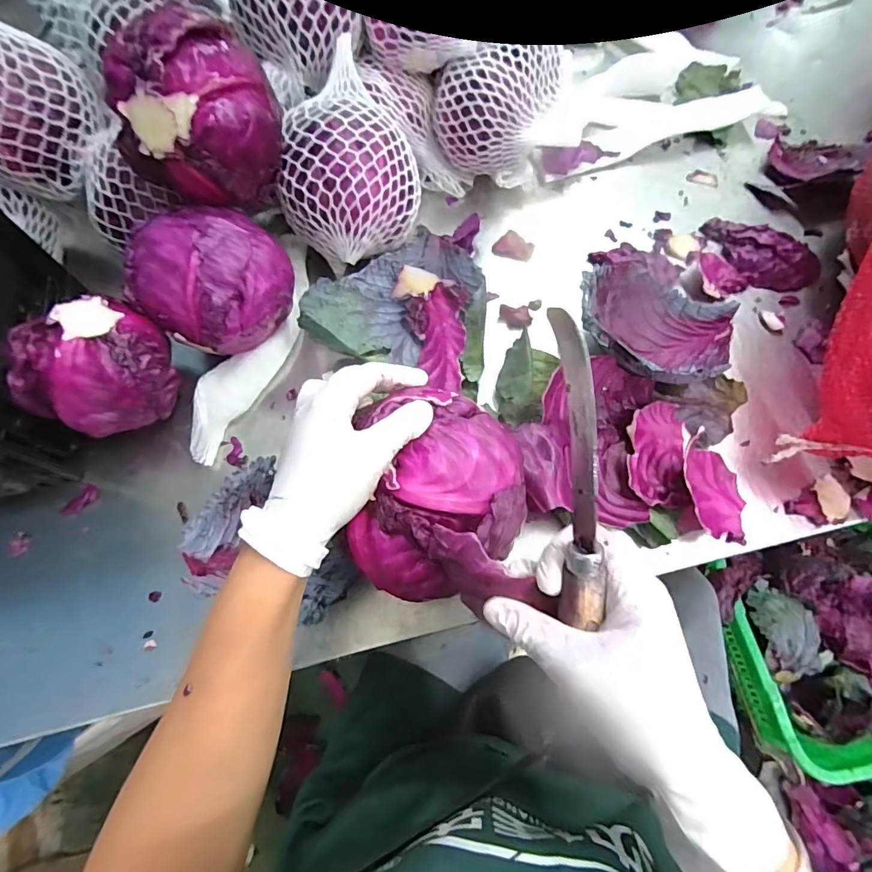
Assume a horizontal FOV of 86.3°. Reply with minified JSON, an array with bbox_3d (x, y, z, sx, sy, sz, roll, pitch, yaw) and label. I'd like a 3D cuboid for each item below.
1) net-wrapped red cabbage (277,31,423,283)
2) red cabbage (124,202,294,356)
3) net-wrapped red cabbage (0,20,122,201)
[{"bbox_3d":[-0.091,-0.260,0.452,0.135,0.104,0.158,-30,71,-9],"label":"net-wrapped red cabbage"},{"bbox_3d":[-0.191,-0.137,0.403,0.100,0.095,0.111,19,71,9],"label":"red cabbage"},{"bbox_3d":[-0.365,-0.292,0.396,0.101,0.138,0.121,42,76,15],"label":"net-wrapped red cabbage"}]

